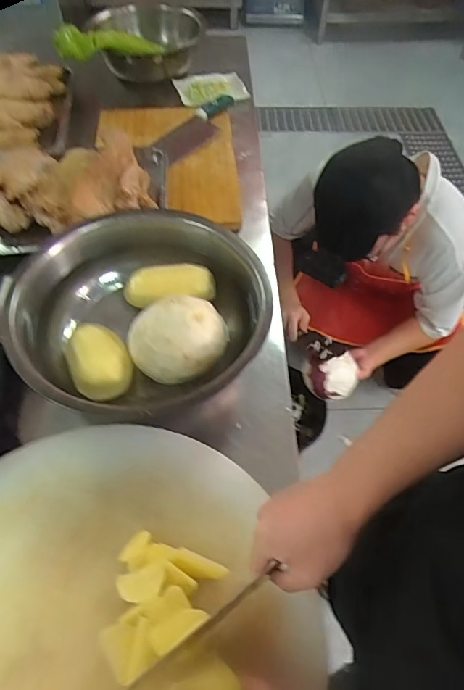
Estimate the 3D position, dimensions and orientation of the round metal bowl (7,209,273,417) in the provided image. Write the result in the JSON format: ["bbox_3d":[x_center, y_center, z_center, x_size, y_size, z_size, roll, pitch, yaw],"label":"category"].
[{"bbox_3d":[-0.125,-0.045,0.661,0.342,0.100,0.331,1,56,-2],"label":"round metal bowl"}]

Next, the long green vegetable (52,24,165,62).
[{"bbox_3d":[-0.256,-0.653,1.022,0.081,0.068,0.266,38,44,21],"label":"long green vegetable"}]

